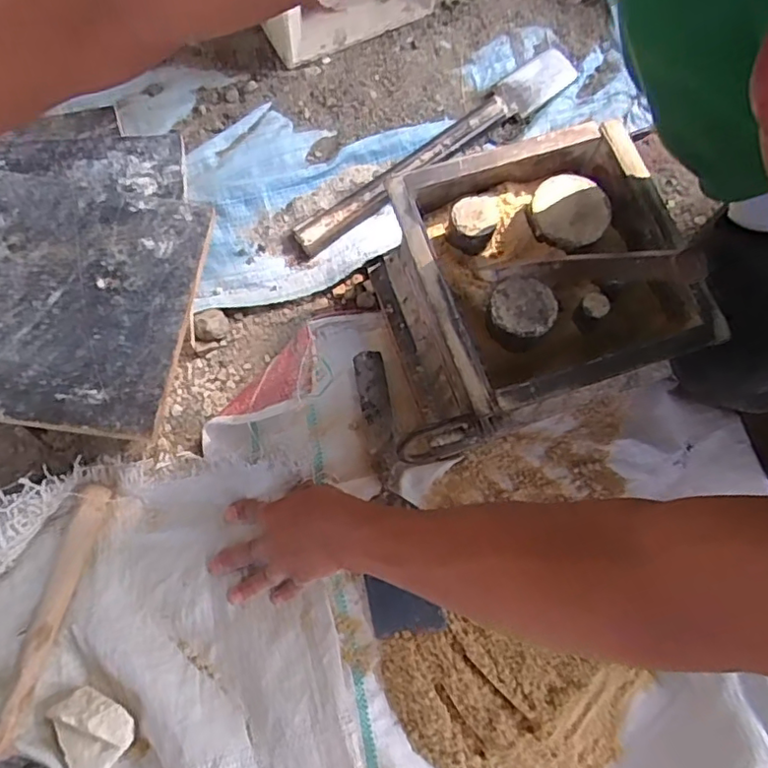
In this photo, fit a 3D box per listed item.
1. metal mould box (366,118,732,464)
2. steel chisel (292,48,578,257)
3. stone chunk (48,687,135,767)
[{"bbox_3d":[0.122,-0.087,0.574,0.302,0.122,0.241,-20,75,-6],"label":"metal mould box"},{"bbox_3d":[0.071,-0.280,0.685,0.419,0.022,0.051,-39,78,-11],"label":"steel chisel"},{"bbox_3d":[-0.245,0.289,0.487,0.058,0.031,0.068,-32,76,-10],"label":"stone chunk"}]

